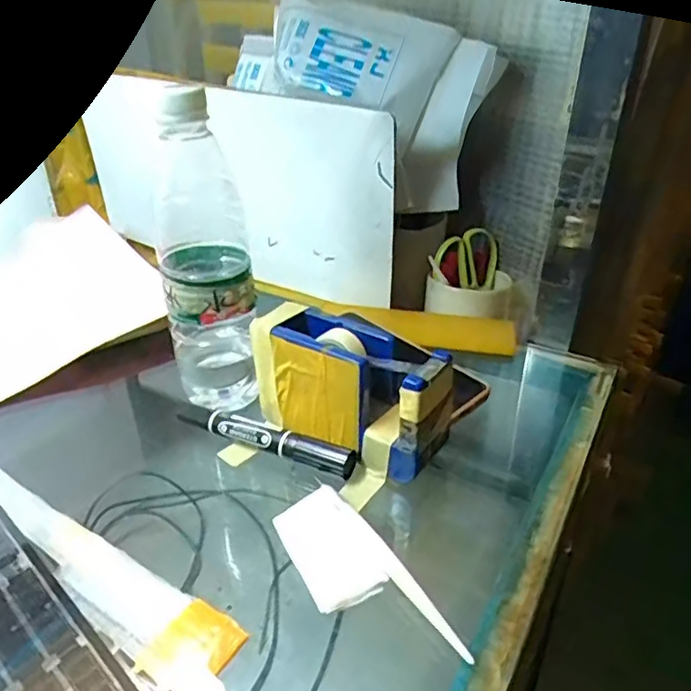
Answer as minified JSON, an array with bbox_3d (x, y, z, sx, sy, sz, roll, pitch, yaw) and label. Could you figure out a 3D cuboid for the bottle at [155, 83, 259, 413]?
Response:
[{"bbox_3d":[-0.099,-0.059,0.414,0.060,0.221,0.069,-7,31,-11],"label":"bottle"}]

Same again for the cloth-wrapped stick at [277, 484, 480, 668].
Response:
[{"bbox_3d":[0.005,0.125,0.313,0.047,0.013,0.124,-17,34,-26],"label":"cloth-wrapped stick"}]

